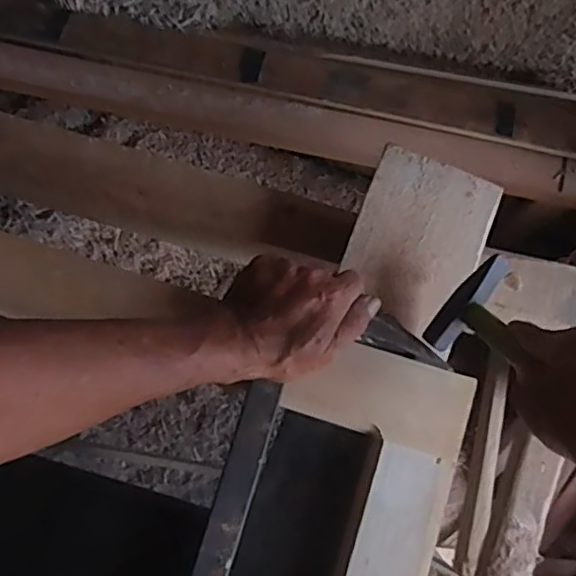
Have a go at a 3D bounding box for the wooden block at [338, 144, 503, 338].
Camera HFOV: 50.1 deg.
[{"bbox_3d":[0.118,-0.044,0.560,0.111,0.014,0.150,22,78,5],"label":"wooden block"}]

